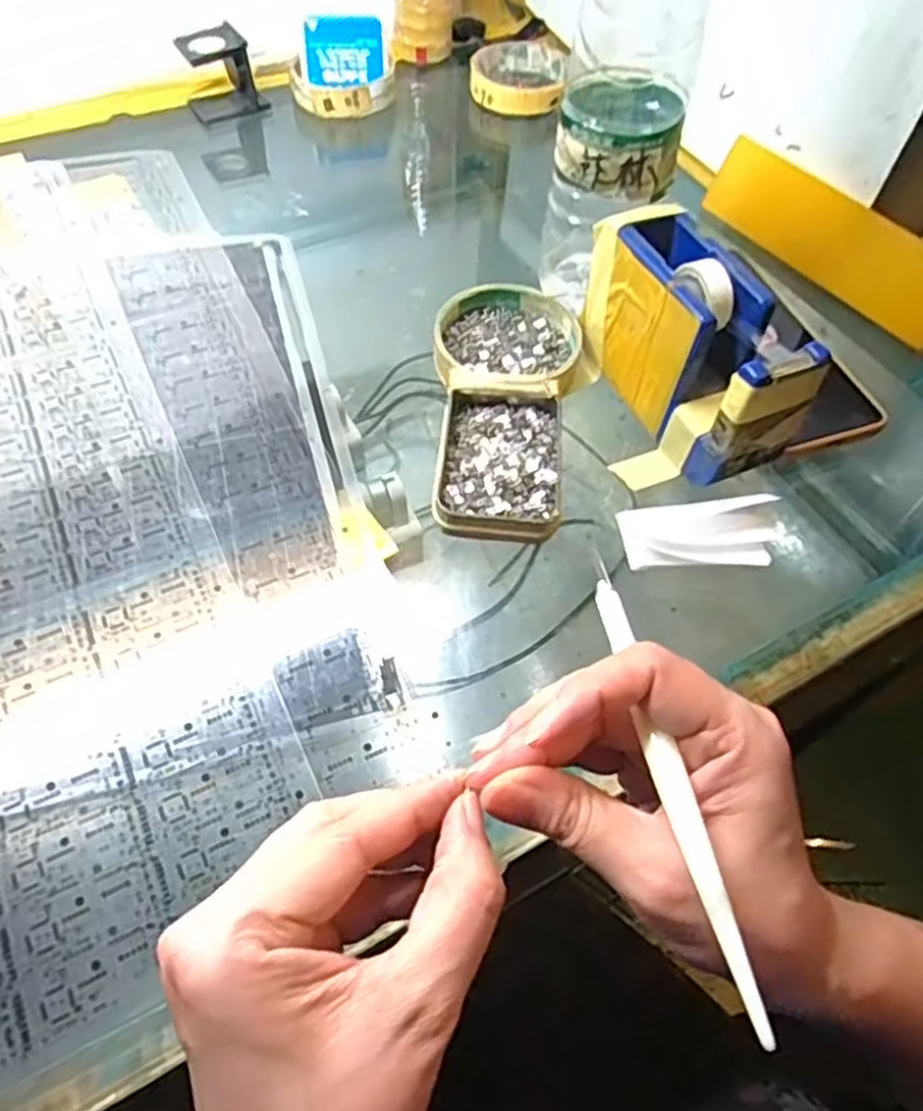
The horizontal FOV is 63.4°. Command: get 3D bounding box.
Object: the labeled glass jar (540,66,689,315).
[{"bbox_3d":[0.085,-0.204,0.423,0.060,0.109,0.064,2,56,-2],"label":"labeled glass jar"}]

